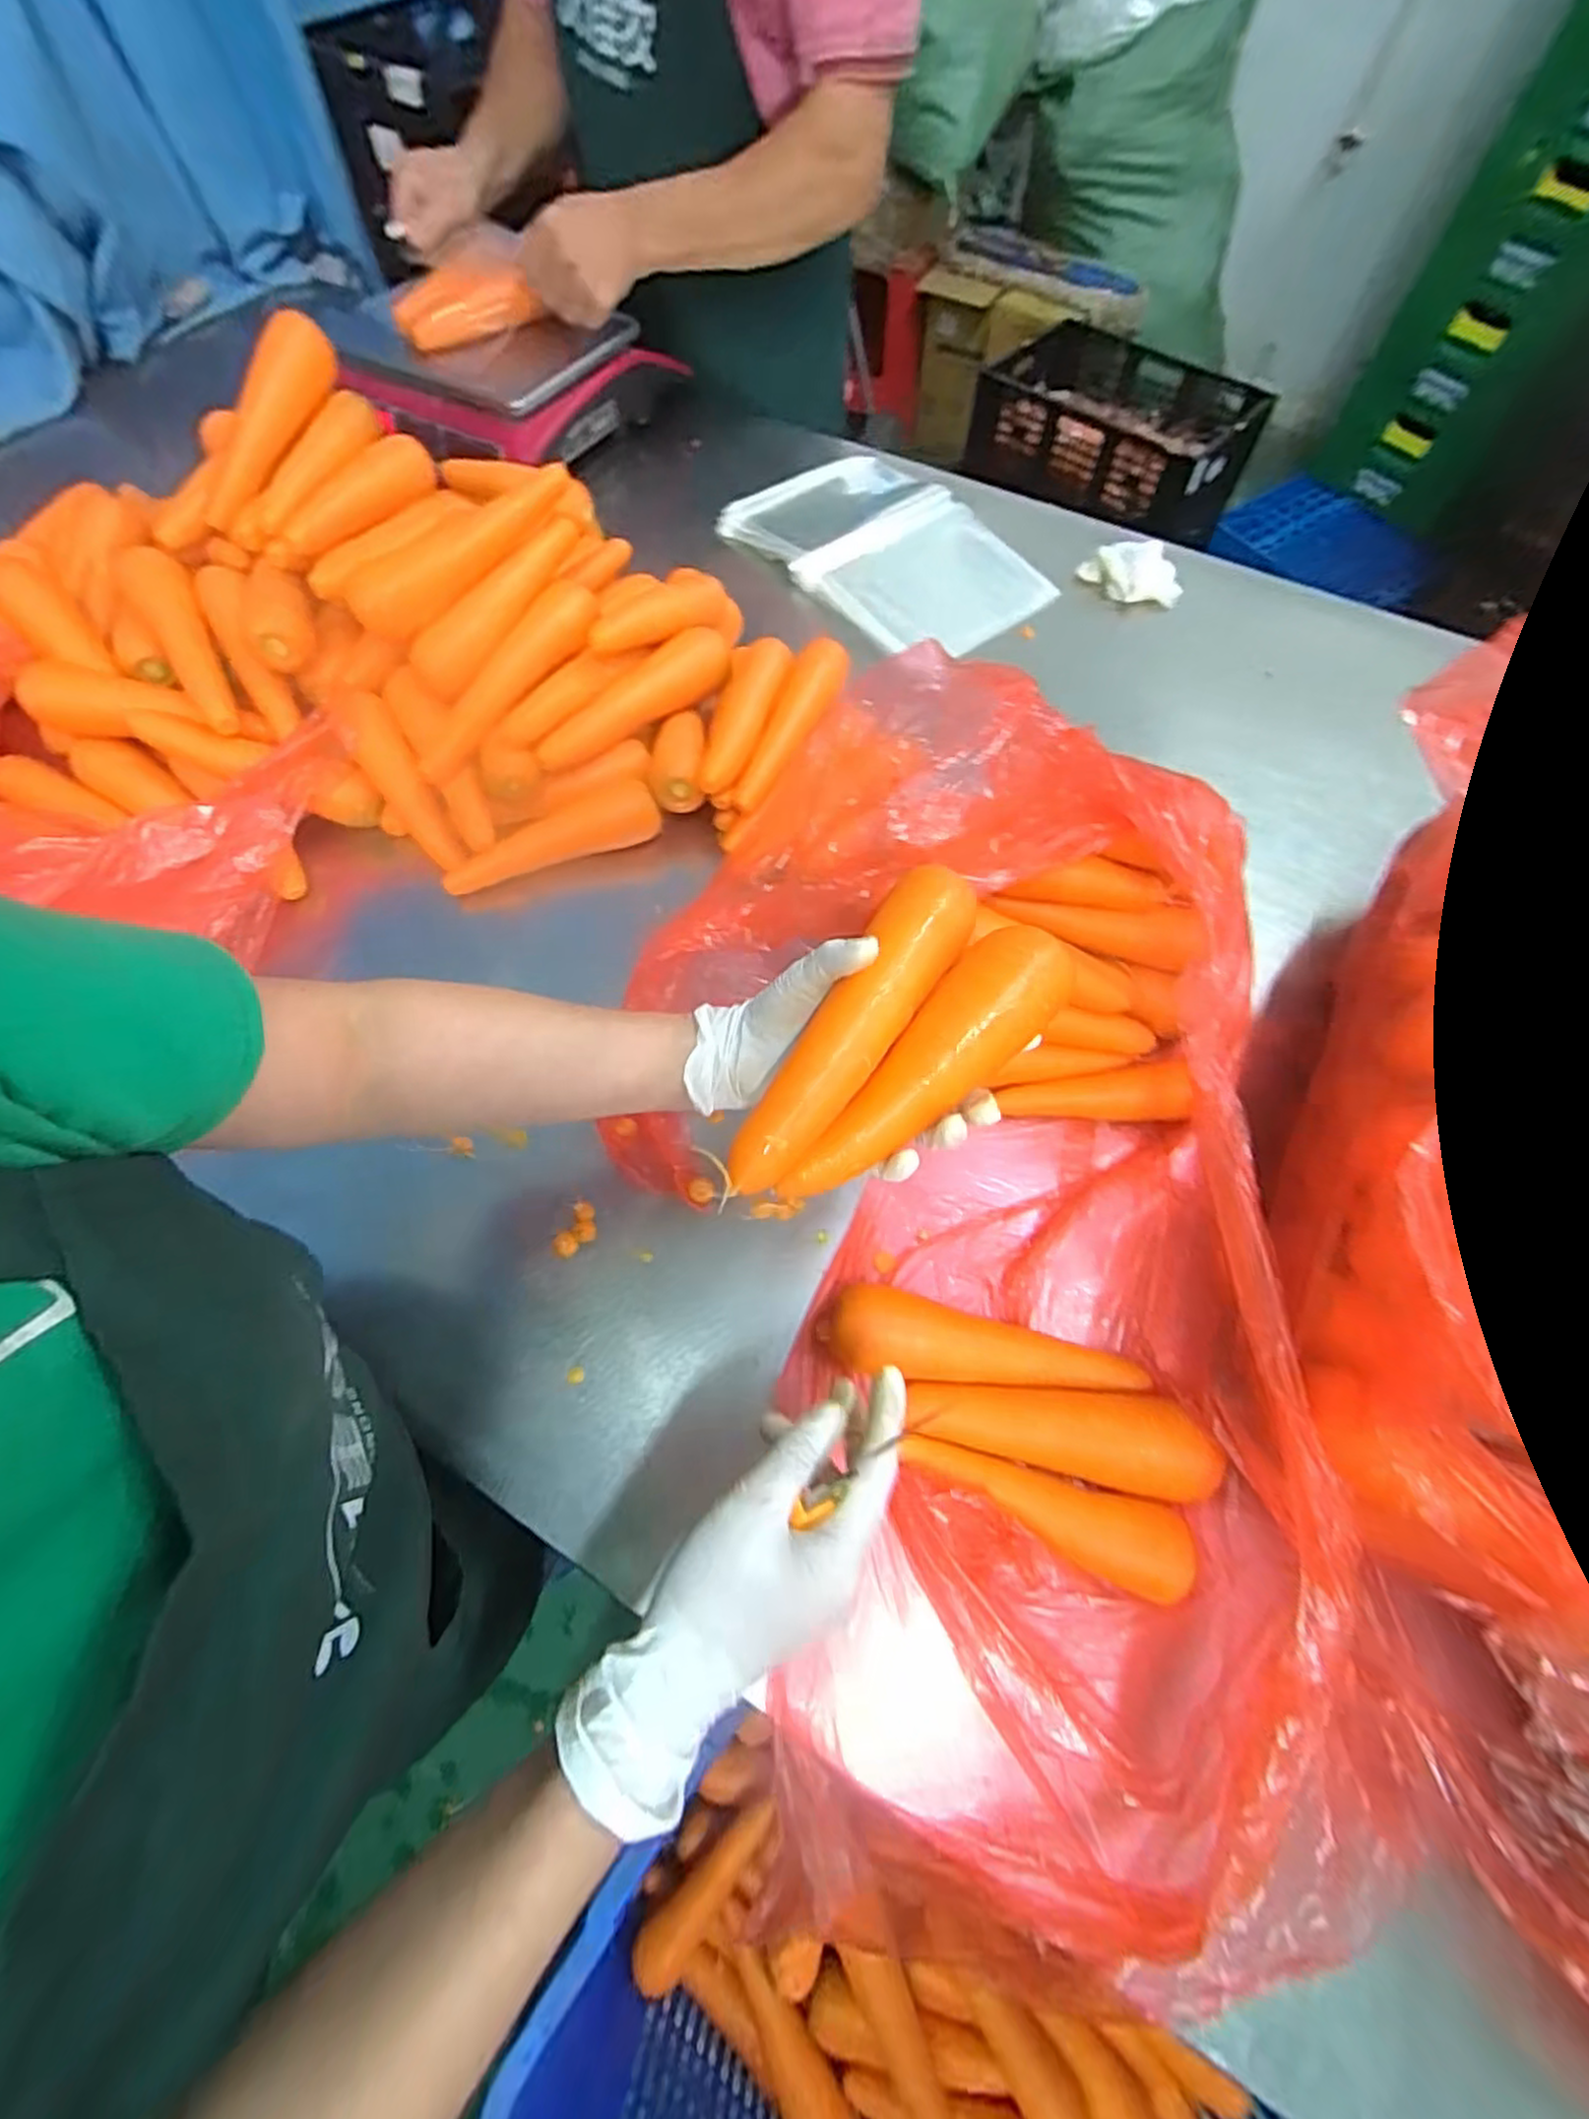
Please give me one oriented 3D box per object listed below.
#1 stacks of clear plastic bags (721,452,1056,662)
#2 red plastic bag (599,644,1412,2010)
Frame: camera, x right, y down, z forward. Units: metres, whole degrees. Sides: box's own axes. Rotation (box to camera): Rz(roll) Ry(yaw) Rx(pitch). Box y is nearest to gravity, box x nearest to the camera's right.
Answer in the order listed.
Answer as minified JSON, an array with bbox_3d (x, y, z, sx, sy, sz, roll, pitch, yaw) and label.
[{"bbox_3d":[0.095,-0.569,0.797,0.209,0.032,0.333,-36,70,-15],"label":"stacks of clear plastic bags"},{"bbox_3d":[0.116,0.097,0.422,0.364,0.173,0.652,-7,78,-3],"label":"red plastic bag"}]

